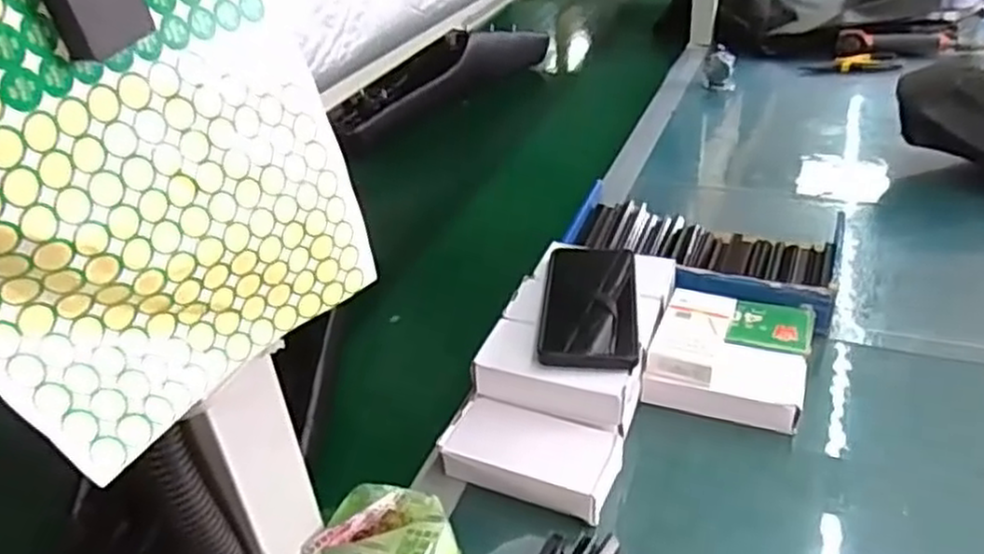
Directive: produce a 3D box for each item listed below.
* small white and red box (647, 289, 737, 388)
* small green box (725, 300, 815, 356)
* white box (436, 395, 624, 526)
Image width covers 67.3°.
[{"bbox_3d":[0.172,0.048,0.630,0.053,0.021,0.103,11,37,24],"label":"small white and red box"},{"bbox_3d":[0.245,0.043,0.648,0.068,0.008,0.061,9,36,21],"label":"small green box"},{"bbox_3d":[0.028,0.133,0.558,0.127,0.031,0.070,11,37,24],"label":"white box"}]

